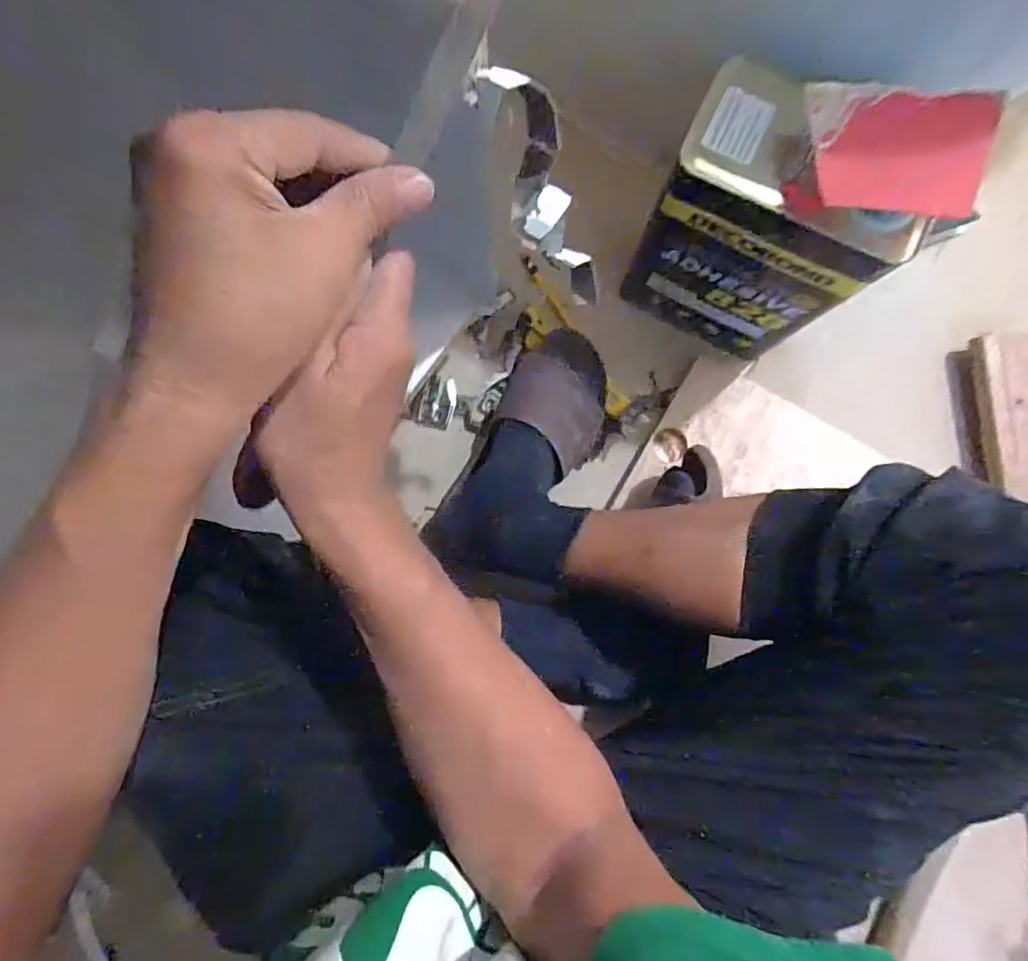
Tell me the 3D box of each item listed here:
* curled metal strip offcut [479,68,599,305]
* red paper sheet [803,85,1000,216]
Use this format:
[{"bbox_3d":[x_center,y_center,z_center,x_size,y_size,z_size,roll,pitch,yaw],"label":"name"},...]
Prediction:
[{"bbox_3d":[0.015,-0.145,0.310,0.033,0.138,0.024,-34,51,-3],"label":"curled metal strip offcut"},{"bbox_3d":[0.224,-0.195,0.348,0.100,0.005,0.075,10,86,11],"label":"red paper sheet"}]

